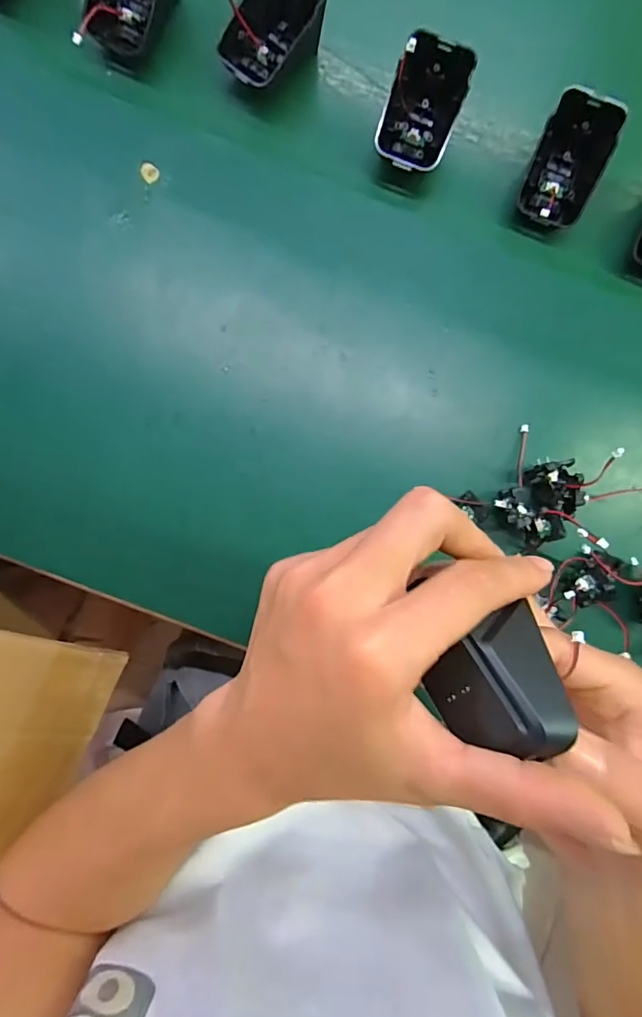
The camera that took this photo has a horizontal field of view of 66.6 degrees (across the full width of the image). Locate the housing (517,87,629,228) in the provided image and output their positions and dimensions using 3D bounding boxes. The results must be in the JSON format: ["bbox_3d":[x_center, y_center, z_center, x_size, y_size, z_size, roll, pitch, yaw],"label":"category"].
[{"bbox_3d":[0.154,-0.215,0.310,0.044,0.038,0.066,21,87,-1],"label":"housing"}]

